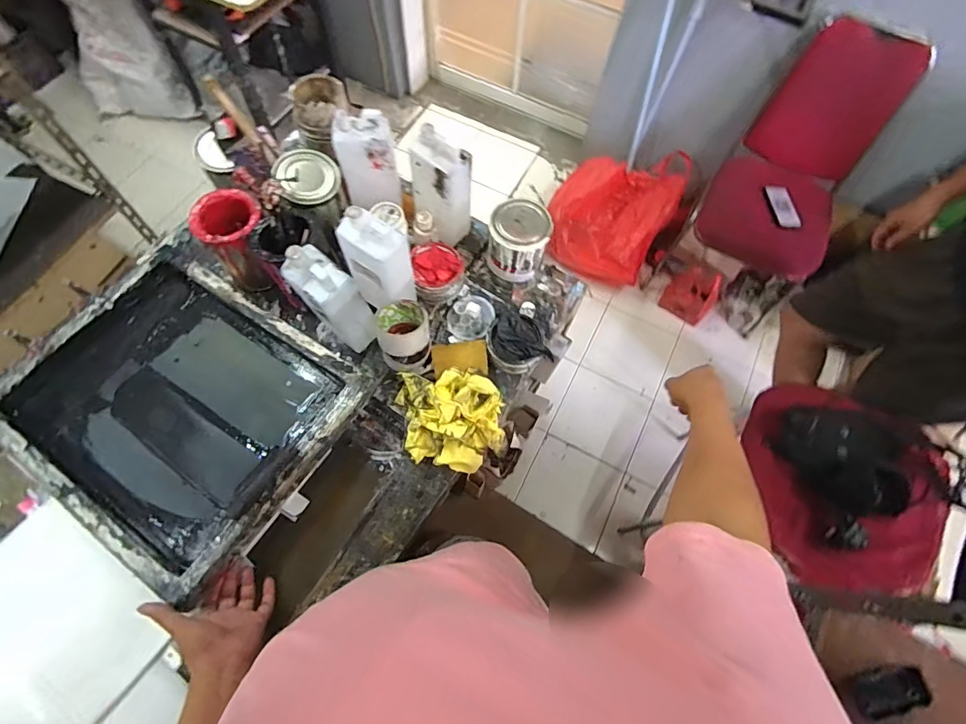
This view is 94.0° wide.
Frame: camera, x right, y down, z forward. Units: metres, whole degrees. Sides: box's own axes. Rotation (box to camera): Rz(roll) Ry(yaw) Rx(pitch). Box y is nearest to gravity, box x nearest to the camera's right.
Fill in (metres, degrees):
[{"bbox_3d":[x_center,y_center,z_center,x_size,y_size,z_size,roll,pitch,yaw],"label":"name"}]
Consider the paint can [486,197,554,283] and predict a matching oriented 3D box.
[{"bbox_3d":[0.062,-0.213,0.798,0.101,0.113,0.094,1,67,-3],"label":"paint can"}]

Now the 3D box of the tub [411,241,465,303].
[{"bbox_3d":[-0.080,-0.163,0.826,0.090,0.053,0.107,1,67,-2],"label":"tub"}]

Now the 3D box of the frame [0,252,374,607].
[{"bbox_3d":[-0.499,0.068,0.746,0.502,0.079,0.401,31,72,16],"label":"frame"}]

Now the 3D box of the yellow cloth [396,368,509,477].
[{"bbox_3d":[-0.053,0.093,0.738,0.177,0.068,0.162,0,67,-3],"label":"yellow cloth"}]

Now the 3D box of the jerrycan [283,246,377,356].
[{"bbox_3d":[-0.230,-0.092,0.700,0.100,0.202,0.072,42,71,14],"label":"jerrycan"}]

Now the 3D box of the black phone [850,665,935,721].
[{"bbox_3d":[0.588,0.475,0.650,0.102,0.013,0.054,-20,71,-1],"label":"black phone"}]

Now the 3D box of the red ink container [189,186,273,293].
[{"bbox_3d":[-0.414,-0.206,0.776,0.104,0.130,0.110,-31,72,-15],"label":"red ink container"}]

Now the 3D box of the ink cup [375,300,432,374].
[{"bbox_3d":[-0.133,-0.043,0.760,0.089,0.072,0.103,-3,67,-4],"label":"ink cup"}]

